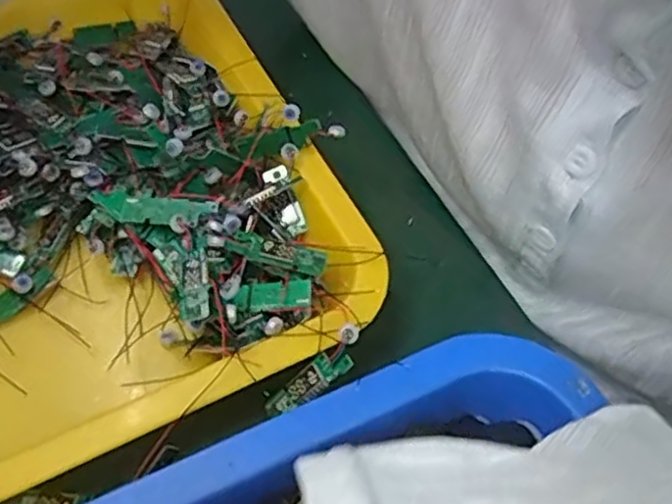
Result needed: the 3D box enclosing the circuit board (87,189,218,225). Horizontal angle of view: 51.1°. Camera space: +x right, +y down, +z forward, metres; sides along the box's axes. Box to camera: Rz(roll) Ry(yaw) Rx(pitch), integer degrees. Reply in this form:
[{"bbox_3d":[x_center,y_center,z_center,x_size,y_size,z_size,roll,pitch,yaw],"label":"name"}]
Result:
[{"bbox_3d":[-0.085,-0.021,0.320,0.060,0.008,0.017,12,57,4],"label":"circuit board"}]

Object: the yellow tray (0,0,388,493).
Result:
[{"bbox_3d":[-0.173,-0.007,0.315,0.328,0.037,0.259,-23,61,-17],"label":"yellow tray"}]

